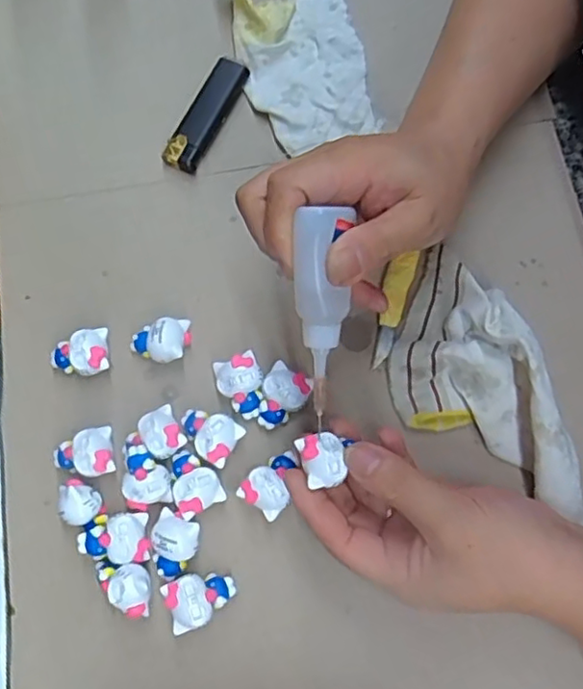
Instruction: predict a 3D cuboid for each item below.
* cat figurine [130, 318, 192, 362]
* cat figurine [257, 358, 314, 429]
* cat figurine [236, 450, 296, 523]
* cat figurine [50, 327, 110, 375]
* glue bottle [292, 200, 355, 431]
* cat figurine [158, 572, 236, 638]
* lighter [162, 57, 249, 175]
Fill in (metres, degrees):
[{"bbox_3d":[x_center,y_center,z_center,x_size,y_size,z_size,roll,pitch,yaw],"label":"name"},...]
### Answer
[{"bbox_3d":[-0.076,-0.002,0.360,0.033,0.021,0.025,6,75,3],"label":"cat figurine"},{"bbox_3d":[-0.005,0.030,0.349,0.024,0.018,0.034,28,77,9],"label":"cat figurine"},{"bbox_3d":[-0.009,0.074,0.338,0.024,0.016,0.034,36,79,11],"label":"cat figurine"},{"bbox_3d":[-0.121,0.005,0.359,0.034,0.017,0.026,-6,75,0],"label":"cat figurine"},{"bbox_3d":[0.014,-0.013,0.284,0.024,0.023,0.096,-1,111,1],"label":"glue bottle"},{"bbox_3d":[-0.047,0.130,0.325,0.034,0.017,0.024,-23,75,-5],"label":"cat figurine"},{"bbox_3d":[-0.054,-0.145,0.394,0.023,0.007,0.079,24,77,8],"label":"lighter"}]

